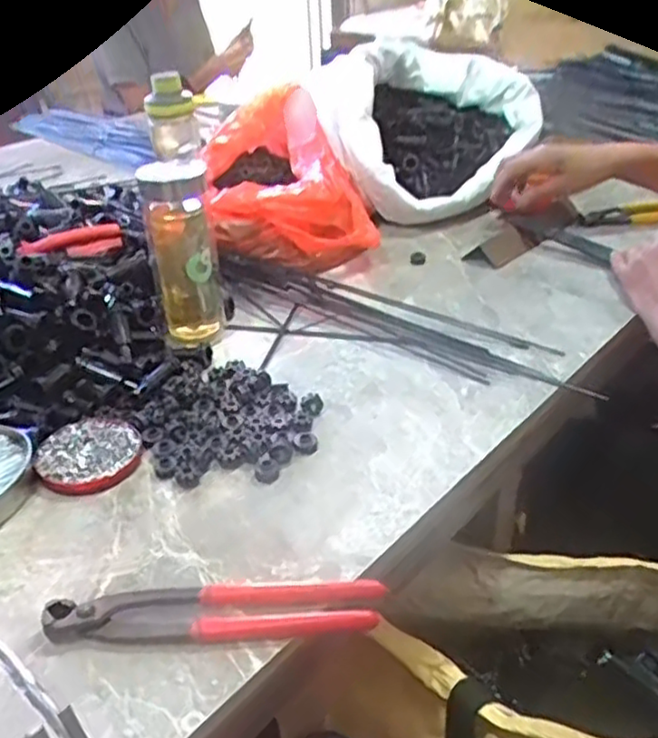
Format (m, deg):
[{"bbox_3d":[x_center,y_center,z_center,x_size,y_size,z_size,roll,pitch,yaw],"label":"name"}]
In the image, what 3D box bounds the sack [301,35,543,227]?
[{"bbox_3d":[0.150,-0.382,1.100,0.335,0.186,0.424,7,35,12],"label":"sack"}]

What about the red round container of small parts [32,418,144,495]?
[{"bbox_3d":[-0.195,0.069,0.578,0.082,0.011,0.077,0,34,0],"label":"red round container of small parts"}]

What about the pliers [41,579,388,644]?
[{"bbox_3d":[-0.070,0.150,0.441,0.202,0.020,0.036,-2,34,-3],"label":"pliers"}]

